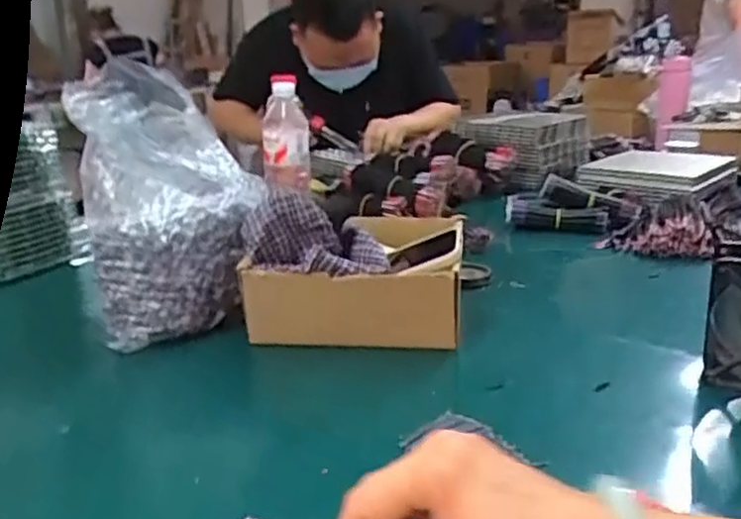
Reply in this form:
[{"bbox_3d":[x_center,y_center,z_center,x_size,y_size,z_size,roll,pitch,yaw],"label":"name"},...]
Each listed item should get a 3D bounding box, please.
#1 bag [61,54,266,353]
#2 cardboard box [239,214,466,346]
[{"bbox_3d":[-0.214,-0.072,0.761,0.170,0.259,0.167,-8,20,-16],"label":"bag"},{"bbox_3d":[-0.015,0.023,0.742,0.208,0.098,0.145,-1,19,4],"label":"cardboard box"}]

